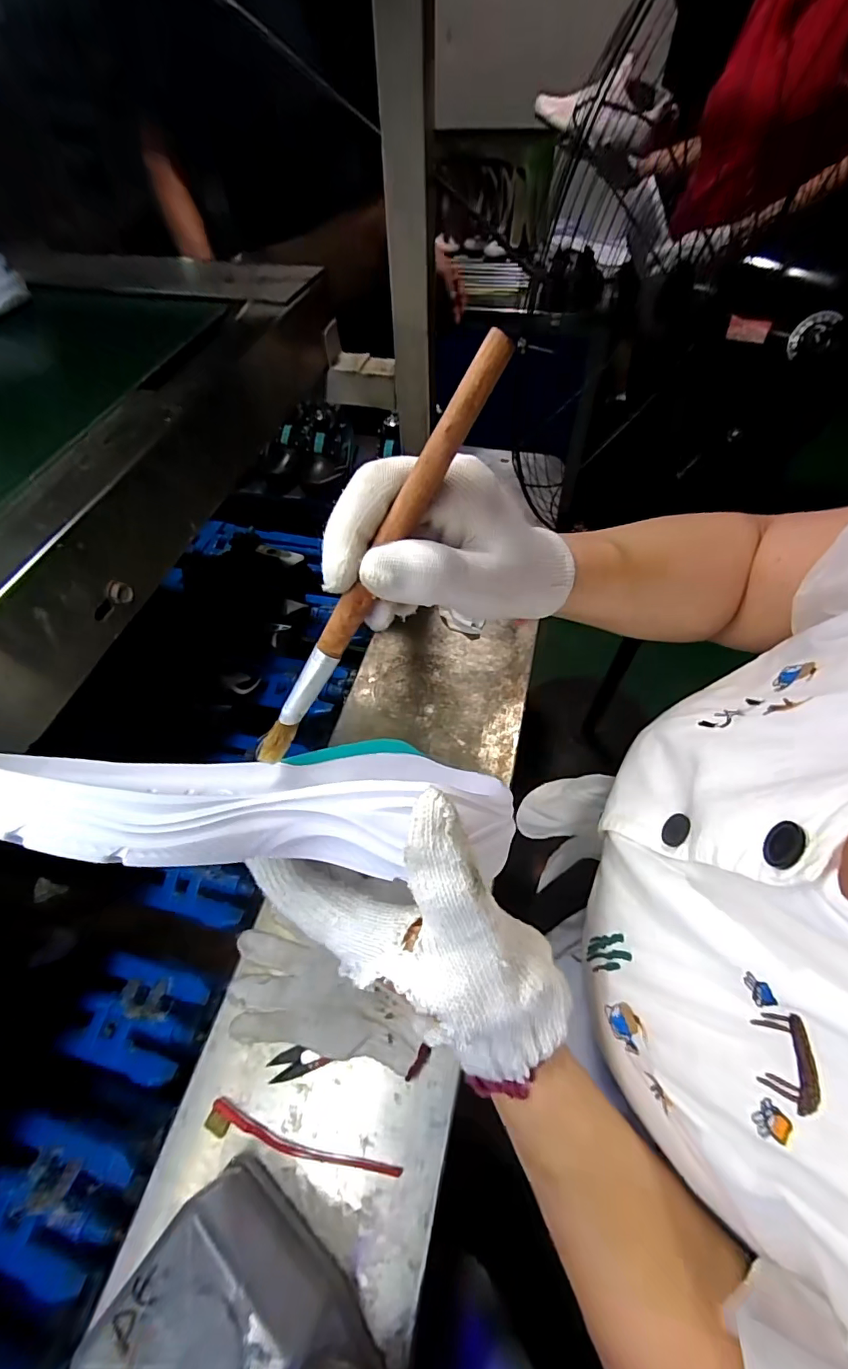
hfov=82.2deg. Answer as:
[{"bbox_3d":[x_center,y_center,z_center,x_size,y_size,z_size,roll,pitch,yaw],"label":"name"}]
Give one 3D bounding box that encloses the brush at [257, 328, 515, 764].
[{"bbox_3d":[-0.023,-0.038,0.189,0.008,0.185,0.009,46,26,27],"label":"brush"}]

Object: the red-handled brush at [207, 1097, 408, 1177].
[{"bbox_3d":[-0.102,0.384,0.407,0.167,0.010,0.021,9,57,9],"label":"red-handled brush"}]

